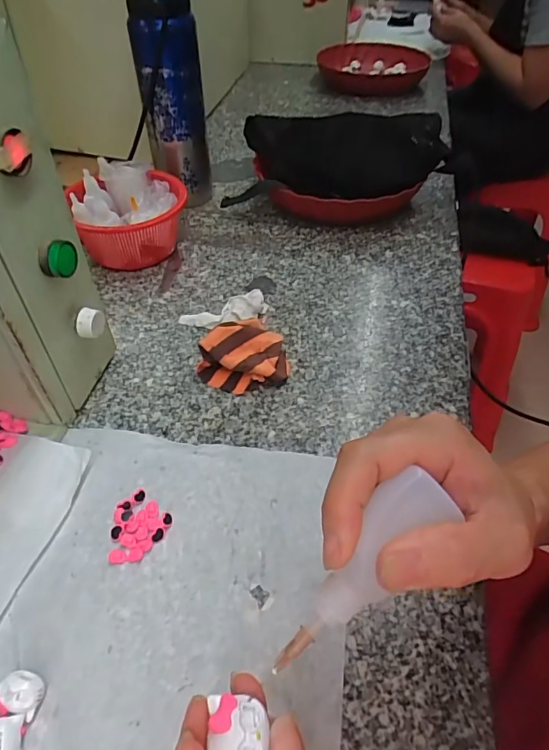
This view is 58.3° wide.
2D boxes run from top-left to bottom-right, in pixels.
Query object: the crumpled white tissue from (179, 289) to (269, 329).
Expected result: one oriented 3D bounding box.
[{"bbox_3d":[-0.052,-0.069,0.533,0.093,0.023,0.038,-19,50,-16],"label":"crumpled white tissue"}]

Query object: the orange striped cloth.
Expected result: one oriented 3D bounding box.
[{"bbox_3d":[-0.029,-0.018,0.471,0.085,0.046,0.058,-13,48,-11],"label":"orange striped cloth"}]

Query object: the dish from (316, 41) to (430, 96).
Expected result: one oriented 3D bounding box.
[{"bbox_3d":[0.218,-0.680,1.086,0.233,0.040,0.258,0,47,1],"label":"dish"}]

